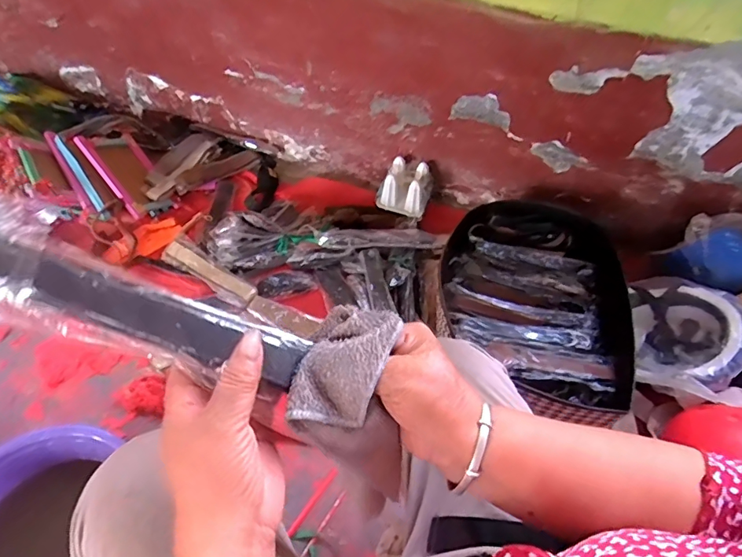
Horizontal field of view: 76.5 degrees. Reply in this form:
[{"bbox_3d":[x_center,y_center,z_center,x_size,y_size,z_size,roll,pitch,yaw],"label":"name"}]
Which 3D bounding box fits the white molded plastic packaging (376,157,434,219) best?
[{"bbox_3d":[0.088,-0.230,1.194,0.114,0.108,0.103,20,53,12],"label":"white molded plastic packaging"}]

